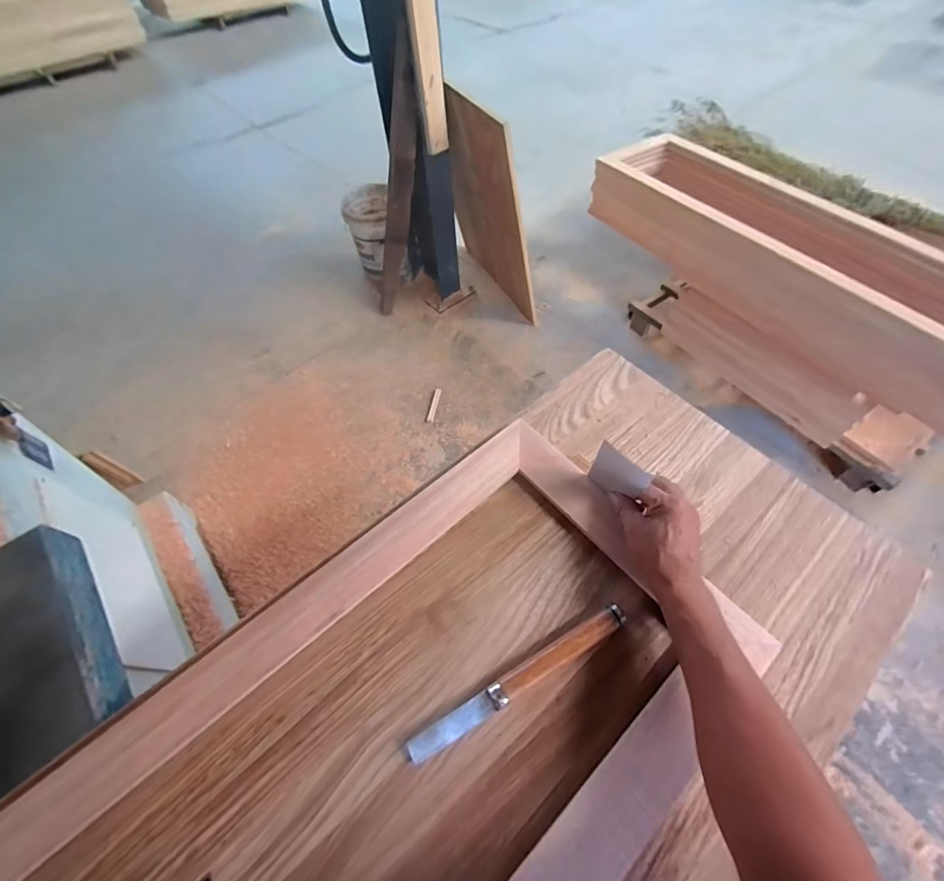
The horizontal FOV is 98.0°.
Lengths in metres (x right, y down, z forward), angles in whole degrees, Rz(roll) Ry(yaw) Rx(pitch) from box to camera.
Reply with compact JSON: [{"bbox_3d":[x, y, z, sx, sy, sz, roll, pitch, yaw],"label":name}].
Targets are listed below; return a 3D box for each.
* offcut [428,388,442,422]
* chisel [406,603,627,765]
[{"bbox_3d":[-0.158,-0.154,1.752,0.028,0.005,0.176,8,58,6],"label":"offcut"},{"bbox_3d":[0.055,0.253,0.430,0.258,0.023,0.027,-26,61,-15],"label":"chisel"}]

